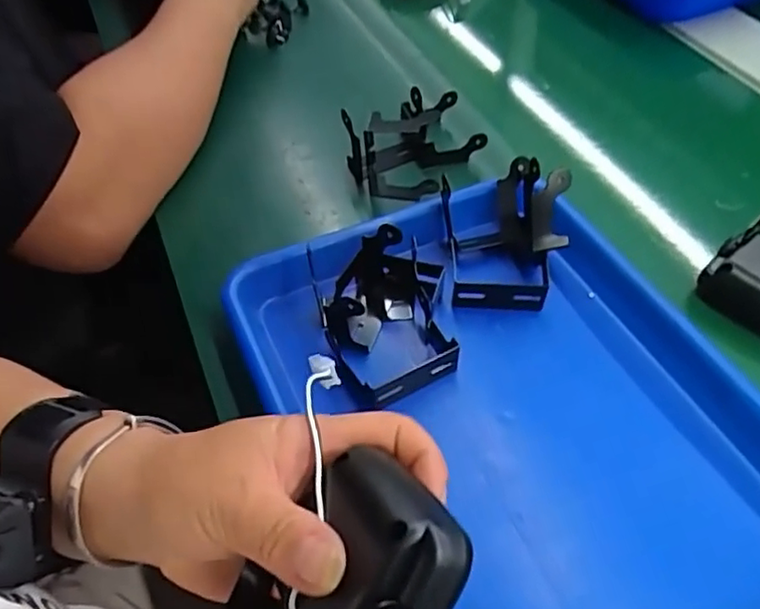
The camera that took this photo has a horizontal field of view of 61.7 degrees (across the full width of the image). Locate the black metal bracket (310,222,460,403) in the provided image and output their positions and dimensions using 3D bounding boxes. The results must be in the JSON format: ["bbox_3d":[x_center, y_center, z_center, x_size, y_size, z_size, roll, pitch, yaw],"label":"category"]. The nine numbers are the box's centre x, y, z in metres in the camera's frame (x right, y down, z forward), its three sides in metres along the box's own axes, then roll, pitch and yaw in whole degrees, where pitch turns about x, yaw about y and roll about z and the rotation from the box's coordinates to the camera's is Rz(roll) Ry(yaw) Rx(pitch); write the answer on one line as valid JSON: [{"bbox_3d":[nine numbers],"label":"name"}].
[{"bbox_3d":[0.003,0.007,0.393,0.079,0.052,0.103,-8,51,-5],"label":"black metal bracket"}]

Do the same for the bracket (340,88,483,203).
[{"bbox_3d":[0.028,-0.137,0.499,0.108,0.070,0.085,-20,53,-14],"label":"bracket"}]

